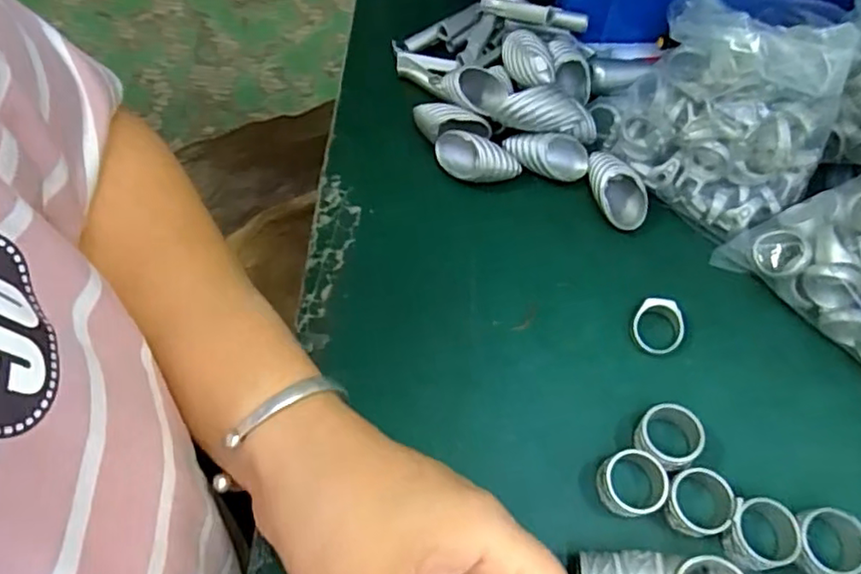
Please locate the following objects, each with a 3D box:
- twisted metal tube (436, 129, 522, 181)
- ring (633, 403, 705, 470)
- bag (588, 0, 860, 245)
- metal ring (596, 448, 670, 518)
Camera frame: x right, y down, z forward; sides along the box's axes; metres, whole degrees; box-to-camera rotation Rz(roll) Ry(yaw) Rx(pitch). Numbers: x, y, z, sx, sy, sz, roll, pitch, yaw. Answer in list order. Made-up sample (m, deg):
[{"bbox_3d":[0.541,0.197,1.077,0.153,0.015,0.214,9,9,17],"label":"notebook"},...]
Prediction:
[{"bbox_3d":[0.025,-0.070,0.358,0.048,0.024,0.020,17,65,9],"label":"twisted metal tube"},{"bbox_3d":[0.109,0.069,0.291,0.027,0.017,0.028,0,63,0],"label":"ring"},{"bbox_3d":[0.152,-0.096,0.330,0.114,0.092,0.085,37,69,17],"label":"bag"},{"bbox_3d":[0.090,0.087,0.283,0.028,0.018,0.026,0,63,0],"label":"metal ring"}]

